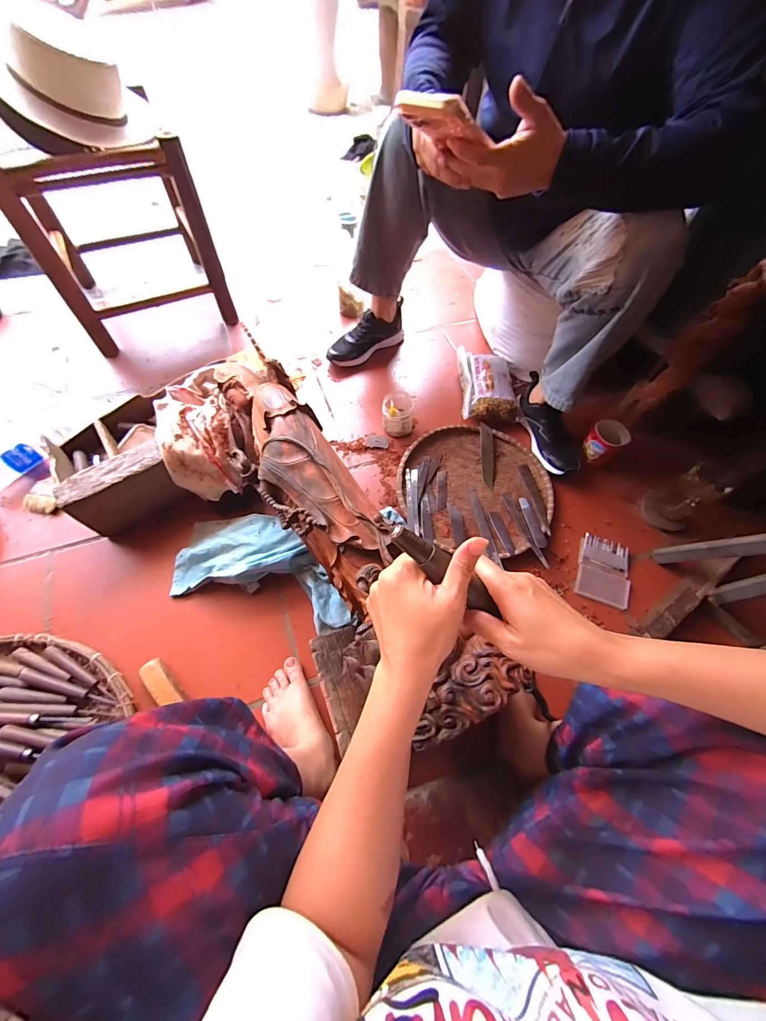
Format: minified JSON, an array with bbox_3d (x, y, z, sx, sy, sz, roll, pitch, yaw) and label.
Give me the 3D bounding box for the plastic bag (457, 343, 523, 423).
[{"bbox_3d":[0.273,-0.319,0.938,0.155,0.061,0.232,3,62,-1],"label":"plastic bag"}]

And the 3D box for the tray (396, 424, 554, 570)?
[{"bbox_3d":[0.203,-0.053,0.817,0.329,0.033,0.323,1,62,-2],"label":"tray"}]

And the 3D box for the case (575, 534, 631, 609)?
[{"bbox_3d":[0.445,0.120,0.745,0.096,0.018,0.136,18,62,7],"label":"case"}]

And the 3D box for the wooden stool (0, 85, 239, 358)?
[{"bbox_3d":[-0.676,-0.730,0.958,0.367,0.383,0.407,-25,66,-15],"label":"wooden stool"}]

